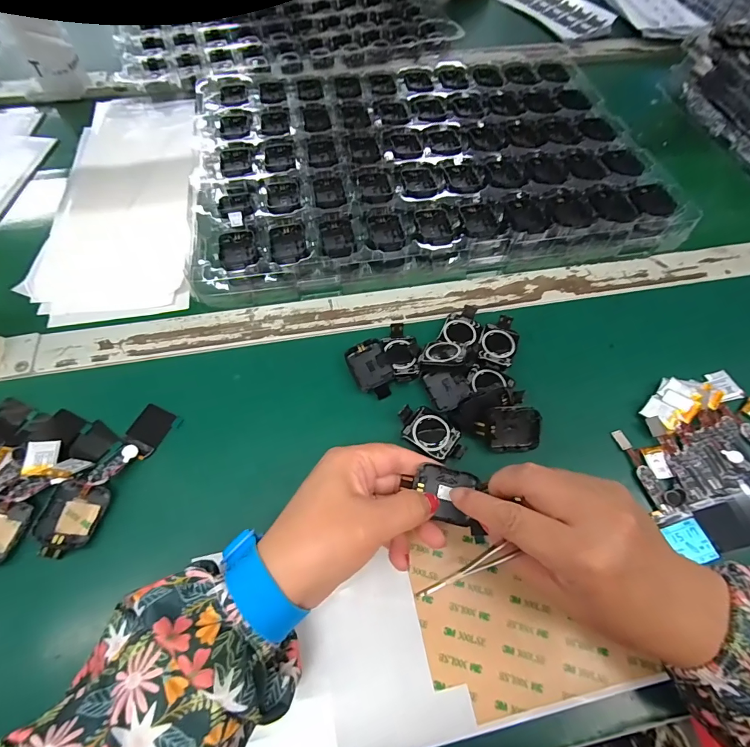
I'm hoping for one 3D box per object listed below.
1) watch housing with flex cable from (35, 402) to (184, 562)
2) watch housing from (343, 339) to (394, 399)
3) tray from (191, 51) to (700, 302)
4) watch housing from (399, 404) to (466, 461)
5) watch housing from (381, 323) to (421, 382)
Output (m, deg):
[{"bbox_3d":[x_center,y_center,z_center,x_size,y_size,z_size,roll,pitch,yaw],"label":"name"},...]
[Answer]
[{"bbox_3d":[-0.189,0.071,0.276,0.032,0.017,0.112,25,64,10],"label":"watch housing with flex cable"},{"bbox_3d":[-0.003,-0.002,0.324,0.031,0.015,0.050,-18,65,-11],"label":"watch housing"},{"bbox_3d":[0.048,-0.255,0.445,0.482,0.032,0.346,-9,63,-7],"label":"tray"},{"bbox_3d":[0.044,0.046,0.299,0.056,0.009,0.032,33,66,14],"label":"watch housing"},{"bbox_3d":[0.023,-0.017,0.331,0.028,0.016,0.051,-12,64,-8],"label":"watch housing"}]

